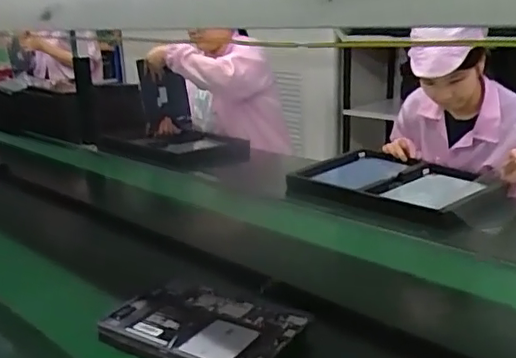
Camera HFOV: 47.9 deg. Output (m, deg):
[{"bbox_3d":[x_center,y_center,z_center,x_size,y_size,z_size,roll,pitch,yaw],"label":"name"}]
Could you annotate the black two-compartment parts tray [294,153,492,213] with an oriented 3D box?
[{"bbox_3d":[0.294,0.010,1.362,0.417,0.046,0.291,12,21,43],"label":"black two-compartment parts tray"}]

